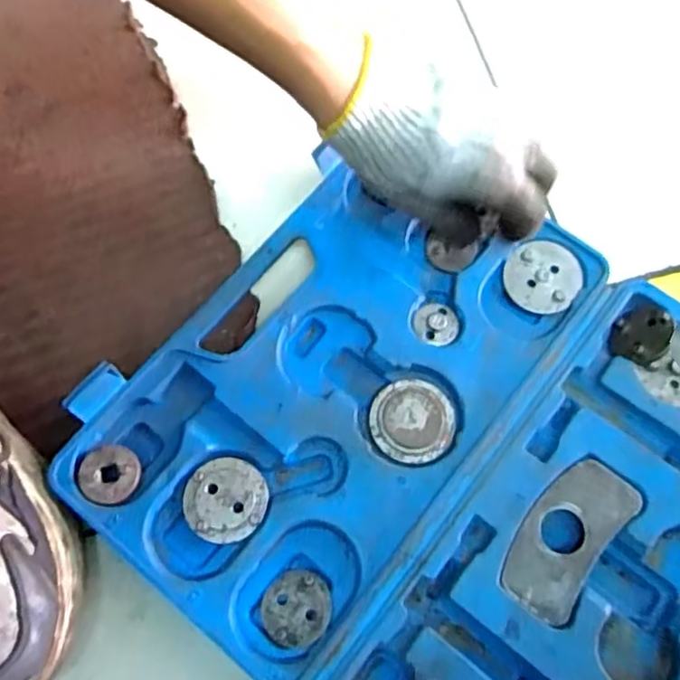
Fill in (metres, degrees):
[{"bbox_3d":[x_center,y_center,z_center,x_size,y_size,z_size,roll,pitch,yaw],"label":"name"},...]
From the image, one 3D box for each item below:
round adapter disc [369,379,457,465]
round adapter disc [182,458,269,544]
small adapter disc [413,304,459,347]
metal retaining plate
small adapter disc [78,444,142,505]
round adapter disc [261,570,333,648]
[{"bbox_3d":[0.046,0.050,0.432,0.052,0.010,0.052,0,69,1],"label":"round adapter disc"},{"bbox_3d":[-0.069,0.095,0.408,0.049,0.004,0.048,0,69,1],"label":"round adapter disc"},{"bbox_3d":[0.064,-0.011,0.460,0.030,0.006,0.030,0,69,1],"label":"small adapter disc"},{"bbox_3d":[0.134,0.114,0.401,0.048,0.005,0.096,37,74,14],"label":"metal retaining plate"},{"bbox_3d":[-0.142,0.082,0.421,0.036,0.006,0.035,0,69,1],"label":"small adapter disc"},{"bbox_3d":[-0.025,0.153,0.391,0.039,0.008,0.041,0,69,1],"label":"round adapter disc"}]

